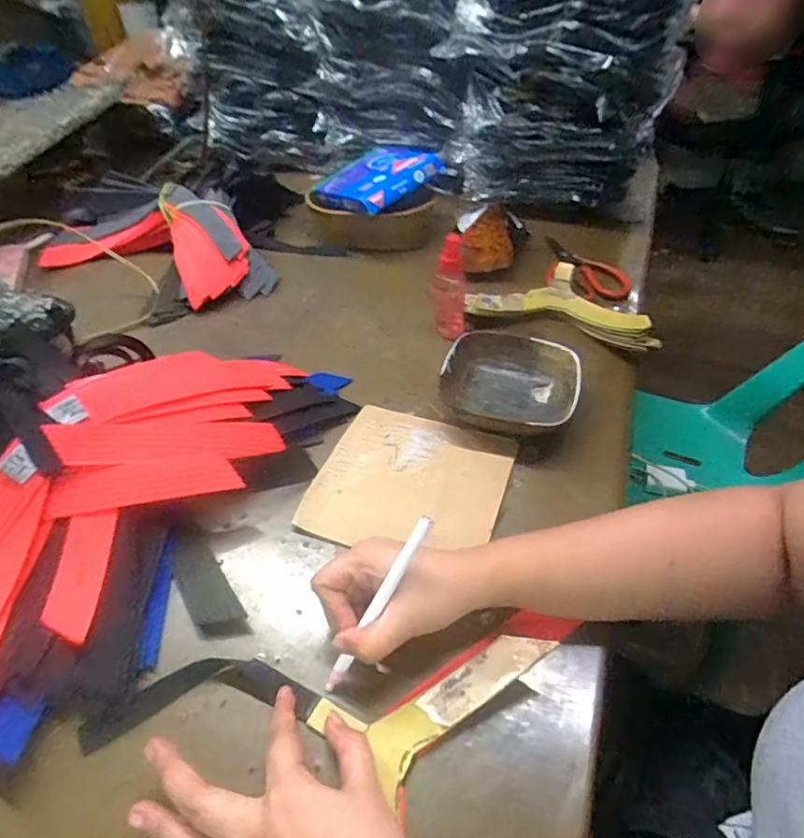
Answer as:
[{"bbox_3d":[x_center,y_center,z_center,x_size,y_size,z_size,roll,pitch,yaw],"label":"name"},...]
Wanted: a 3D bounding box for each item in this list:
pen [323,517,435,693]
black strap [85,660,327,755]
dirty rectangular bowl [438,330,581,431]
[{"bbox_3d":[-0.016,0.118,0.338,0.009,0.133,0.009,34,12,30],"label":"pen"},{"bbox_3d":[-0.130,0.182,0.347,0.144,0.009,0.044,-8,45,-9],"label":"black strap"},{"bbox_3d":[0.104,-0.031,0.530,0.126,0.039,0.127,9,45,10],"label":"dirty rectangular bowl"}]

